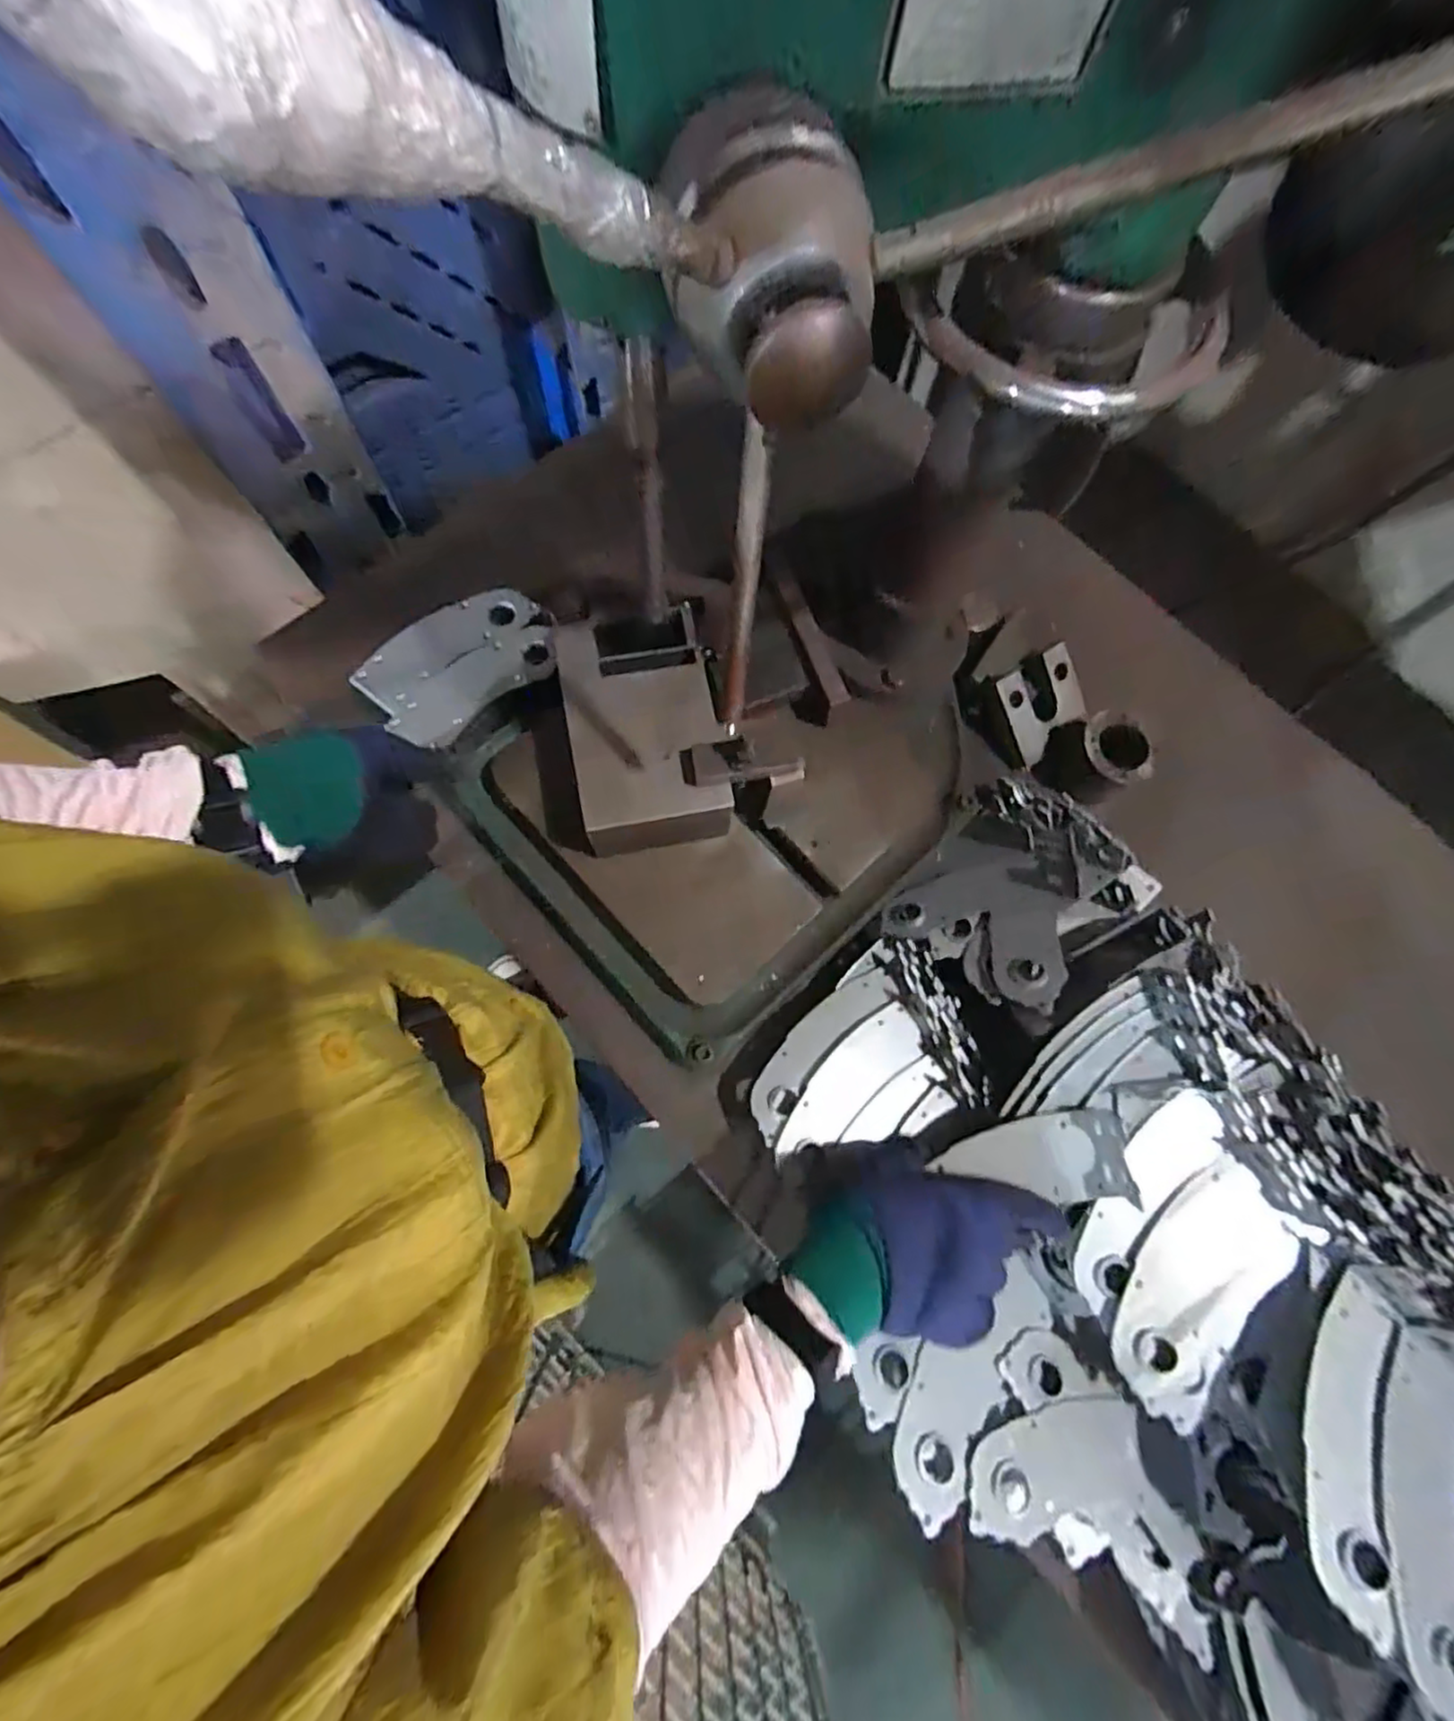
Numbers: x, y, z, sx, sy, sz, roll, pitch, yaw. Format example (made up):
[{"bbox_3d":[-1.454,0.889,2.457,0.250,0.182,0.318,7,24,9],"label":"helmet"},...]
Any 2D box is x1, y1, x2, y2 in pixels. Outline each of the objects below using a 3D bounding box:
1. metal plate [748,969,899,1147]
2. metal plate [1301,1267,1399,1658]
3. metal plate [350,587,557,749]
[{"bbox_3d":[0.078,0.157,0.583,0.045,0.010,0.174,38,69,24],"label":"metal plate"},{"bbox_3d":[0.376,0.347,0.411,0.050,0.016,0.177,29,62,6],"label":"metal plate"},{"bbox_3d":[-0.251,-0.186,0.632,0.167,0.022,0.126,-34,78,-11],"label":"metal plate"}]

